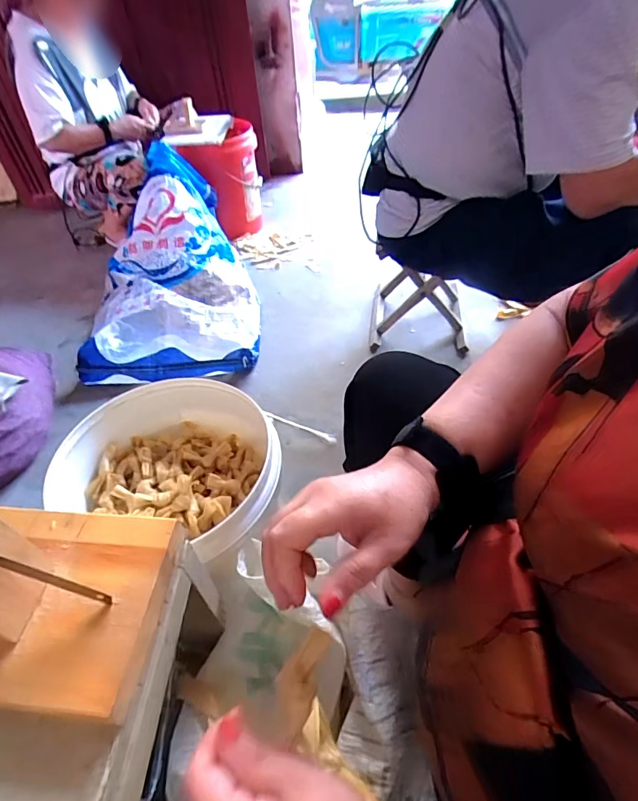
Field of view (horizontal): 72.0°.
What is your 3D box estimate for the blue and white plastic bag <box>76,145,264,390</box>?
[{"bbox_3d":[-0.451,-0.411,1.317,0.470,0.325,0.746,-10,46,-4],"label":"blue and white plastic bag"}]

